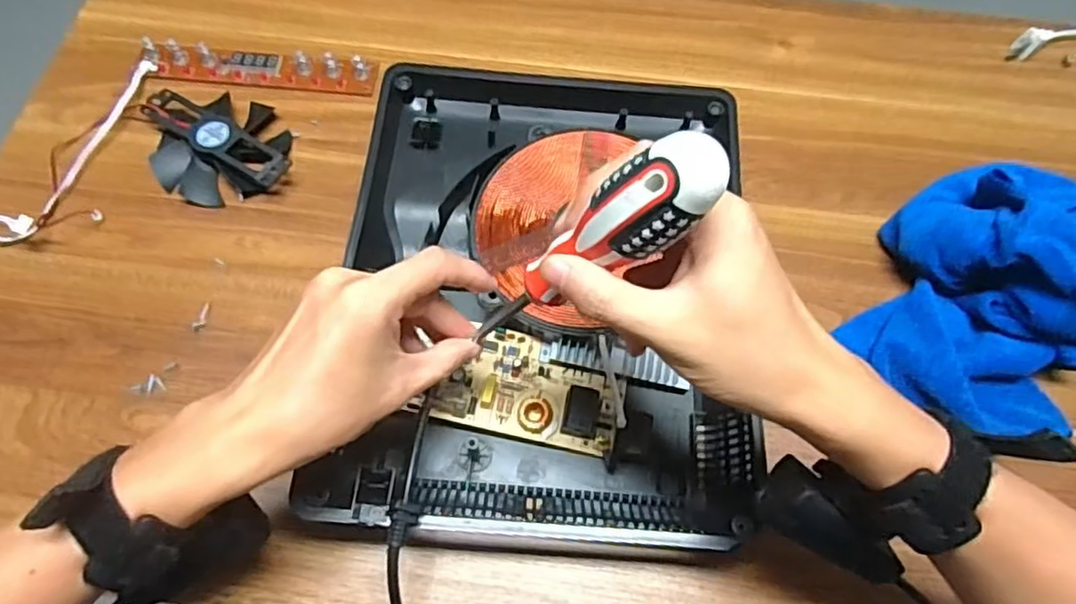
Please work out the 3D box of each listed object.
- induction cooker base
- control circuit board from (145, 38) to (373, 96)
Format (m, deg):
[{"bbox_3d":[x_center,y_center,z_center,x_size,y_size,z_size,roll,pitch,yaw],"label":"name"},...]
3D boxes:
[{"bbox_3d":[0.008,-0.016,0.476,0.271,0.059,0.353,4,63,0],"label":"induction cooker base"},{"bbox_3d":[-0.239,-0.204,0.582,0.191,0.018,0.037,2,63,-1],"label":"control circuit board"}]

